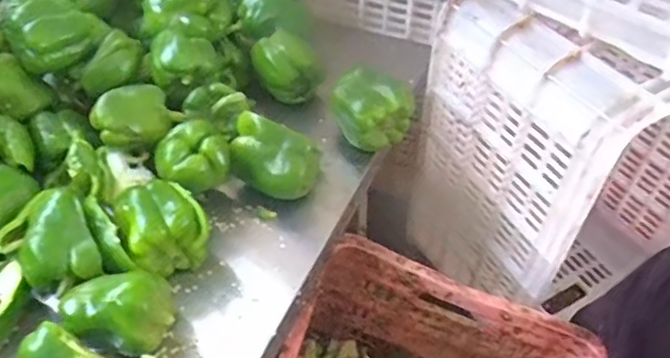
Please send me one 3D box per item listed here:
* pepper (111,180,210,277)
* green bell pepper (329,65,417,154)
[{"bbox_3d":[-0.168,0.045,0.551,0.076,0.057,0.081,0,47,0],"label":"pepper"},{"bbox_3d":[0.044,-0.082,0.665,0.093,0.074,0.072,4,47,4],"label":"green bell pepper"}]

